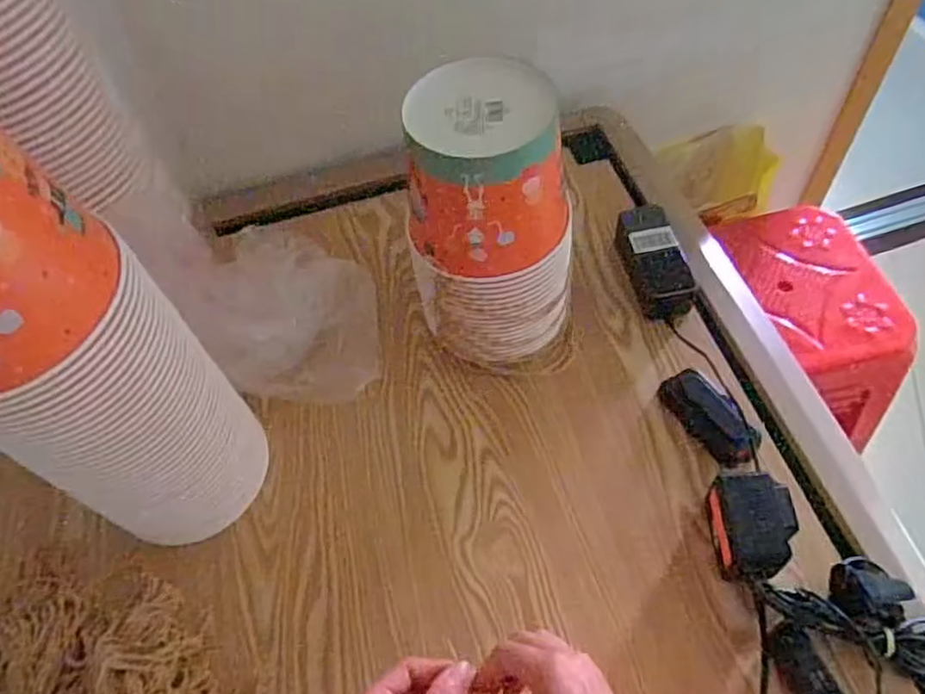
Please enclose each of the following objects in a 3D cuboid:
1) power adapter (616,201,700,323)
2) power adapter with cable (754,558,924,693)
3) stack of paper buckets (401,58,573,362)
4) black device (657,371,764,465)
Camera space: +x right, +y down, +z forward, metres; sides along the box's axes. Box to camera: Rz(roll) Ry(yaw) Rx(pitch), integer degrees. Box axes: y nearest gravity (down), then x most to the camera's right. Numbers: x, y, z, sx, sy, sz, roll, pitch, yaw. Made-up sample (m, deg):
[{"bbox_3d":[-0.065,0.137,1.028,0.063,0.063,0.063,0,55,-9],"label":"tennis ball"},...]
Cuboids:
[{"bbox_3d":[0.215,-0.100,0.763,0.062,0.044,0.143,-13,57,-3],"label":"power adapter"},{"bbox_3d":[0.337,0.233,0.545,0.173,0.038,0.116,-11,57,-3],"label":"power adapter with cable"},{"bbox_3d":[0.027,-0.110,0.653,0.149,0.255,0.138,2,57,6],"label":"stack of paper buckets"},{"bbox_3d":[0.247,0.068,0.675,0.047,0.023,0.110,-26,59,-12],"label":"black device"}]

